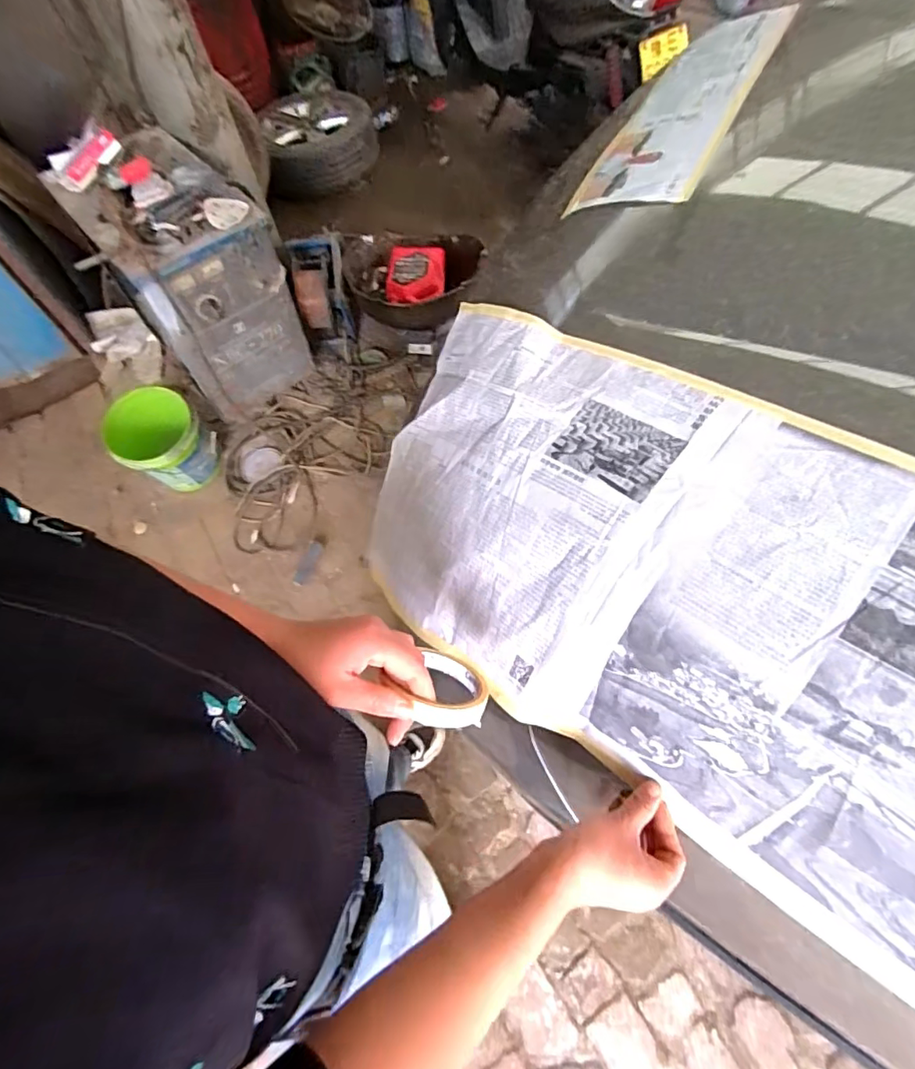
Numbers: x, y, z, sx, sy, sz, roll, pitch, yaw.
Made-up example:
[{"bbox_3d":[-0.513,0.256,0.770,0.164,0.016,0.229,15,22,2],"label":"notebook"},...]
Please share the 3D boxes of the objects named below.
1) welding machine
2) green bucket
[{"bbox_3d":[-0.808,-0.796,1.620,0.388,0.621,0.595,-38,64,-15],"label":"welding machine"},{"bbox_3d":[-0.914,-0.272,1.668,0.286,0.255,0.264,39,72,23],"label":"green bucket"}]

